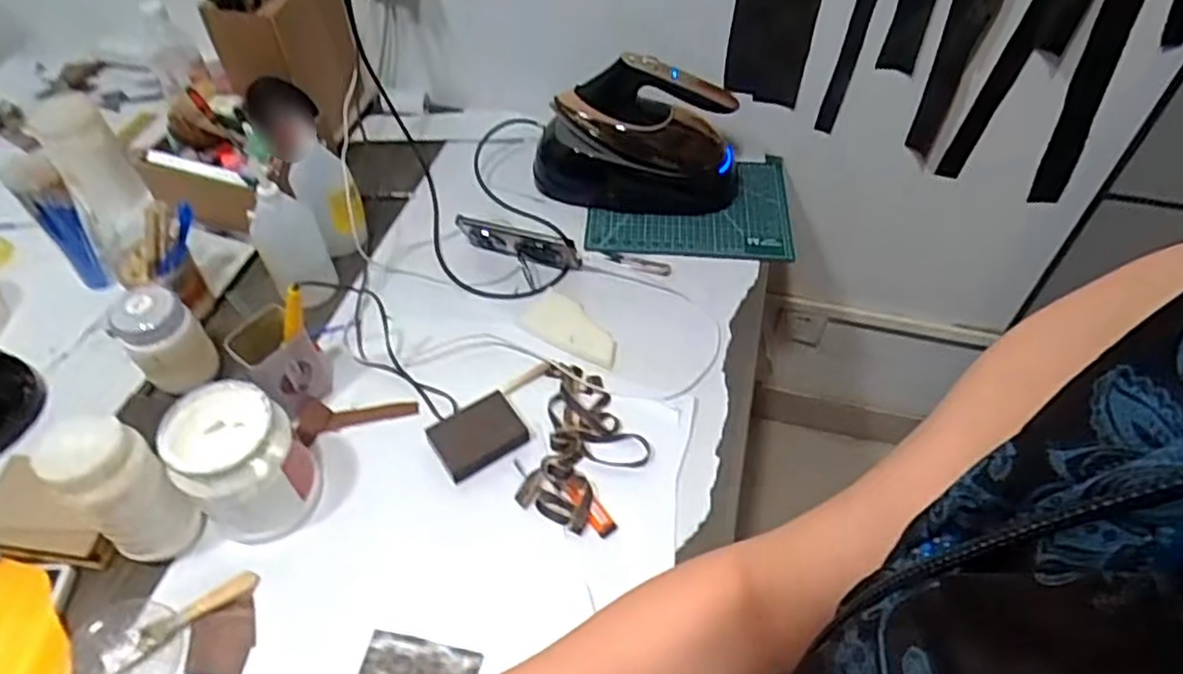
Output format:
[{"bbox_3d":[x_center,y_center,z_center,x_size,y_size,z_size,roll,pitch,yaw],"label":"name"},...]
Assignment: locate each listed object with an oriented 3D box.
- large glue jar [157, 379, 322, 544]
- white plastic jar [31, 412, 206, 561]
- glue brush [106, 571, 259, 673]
[{"bbox_3d":[-0.346,0.127,0.710,0.107,0.133,0.107,1,50,-1],"label":"large glue jar"},{"bbox_3d":[-0.428,0.149,0.662,0.081,0.174,0.075,1,50,-1],"label":"white plastic jar"},{"bbox_3d":[-0.389,0.268,0.678,0.136,0.009,0.026,-31,58,-24],"label":"glue brush"}]

